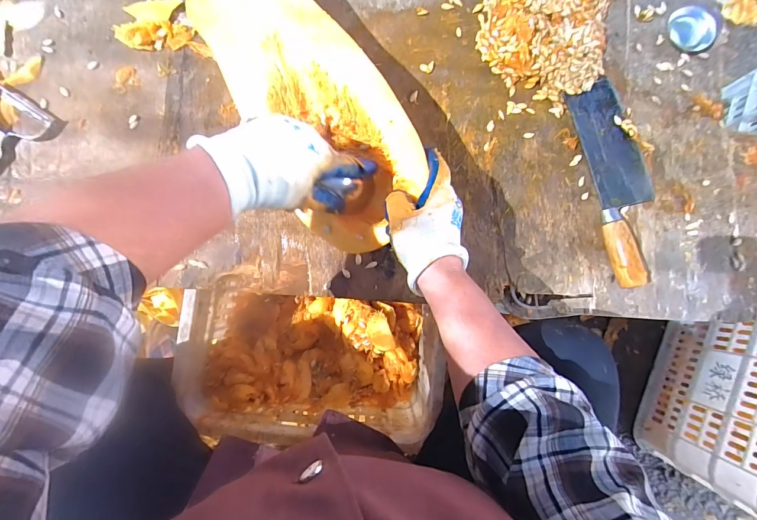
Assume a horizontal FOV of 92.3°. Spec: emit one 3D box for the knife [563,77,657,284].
[{"bbox_3d":[0.313,-0.104,0.464,0.085,0.034,0.263,-12,86,-2],"label":"knife"}]

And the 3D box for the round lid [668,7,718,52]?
[{"bbox_3d":[0.423,-0.315,0.491,0.052,0.015,0.053,1,85,-1],"label":"round lid"}]

